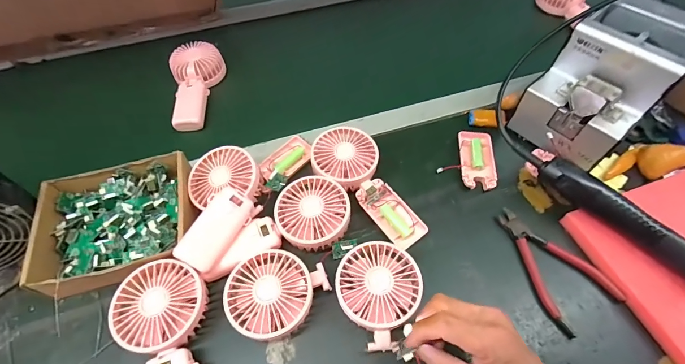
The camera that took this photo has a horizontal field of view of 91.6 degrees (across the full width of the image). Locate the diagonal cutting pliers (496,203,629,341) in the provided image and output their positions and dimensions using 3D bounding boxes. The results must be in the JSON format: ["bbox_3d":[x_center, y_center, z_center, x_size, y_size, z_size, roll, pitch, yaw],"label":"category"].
[{"bbox_3d":[0.237,0.096,0.392,0.082,0.015,0.144,-29,60,-17],"label":"diagonal cutting pliers"}]

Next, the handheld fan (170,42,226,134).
[{"bbox_3d":[-0.241,-0.164,0.549,0.081,0.048,0.159,-11,56,-6],"label":"handheld fan"}]

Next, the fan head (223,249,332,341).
[{"bbox_3d":[-0.073,0.119,0.358,0.091,0.044,0.091,-1,56,1],"label":"fan head"}]

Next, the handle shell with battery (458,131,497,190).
[{"bbox_3d":[0.191,-0.031,0.475,0.046,0.016,0.094,5,56,5],"label":"handle shell with battery"}]

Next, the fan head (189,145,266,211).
[{"bbox_3d":[-0.149,-0.009,0.414,0.087,0.031,0.077,-16,59,-9],"label":"fan head"}]

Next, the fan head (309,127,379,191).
[{"bbox_3d":[0.004,-0.033,0.450,0.088,0.033,0.087,-1,56,1],"label":"fan head"}]

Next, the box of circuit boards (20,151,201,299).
[{"bbox_3d":[-0.265,0.048,0.403,0.170,0.047,0.149,-15,57,-8],"label":"box of circuit boards"}]

